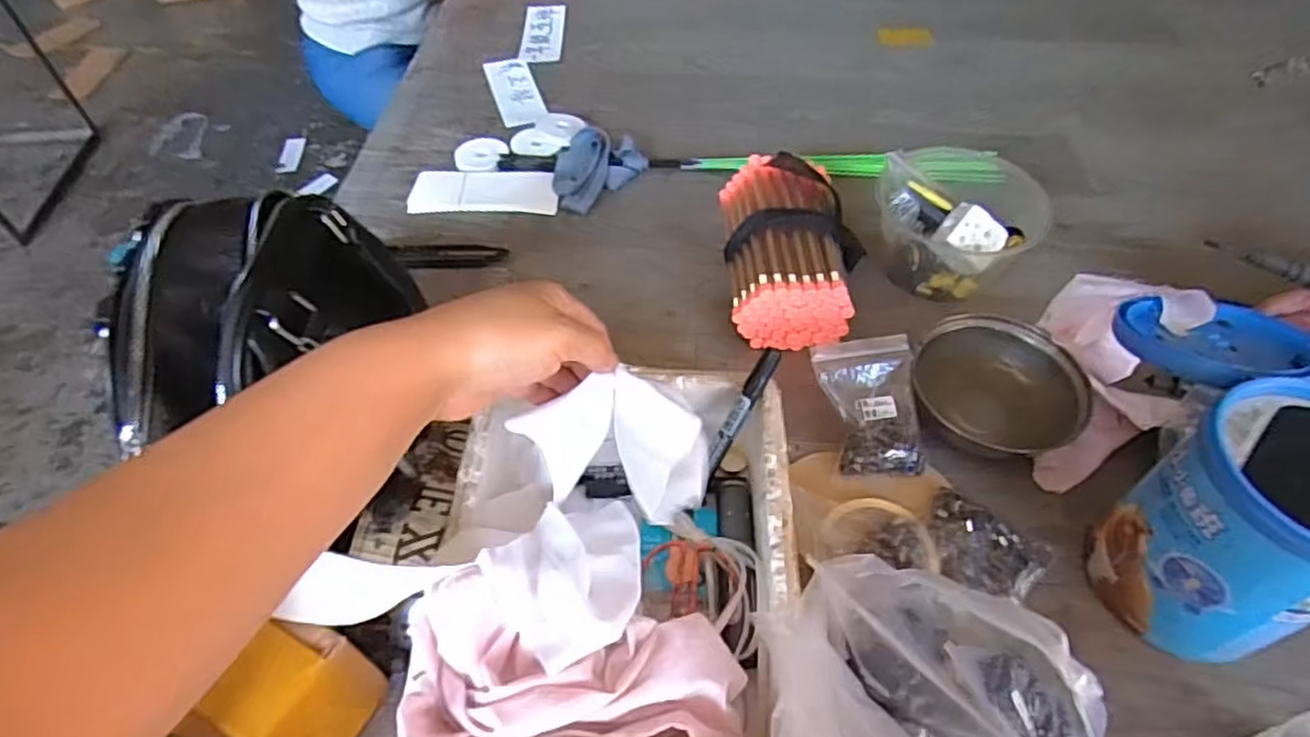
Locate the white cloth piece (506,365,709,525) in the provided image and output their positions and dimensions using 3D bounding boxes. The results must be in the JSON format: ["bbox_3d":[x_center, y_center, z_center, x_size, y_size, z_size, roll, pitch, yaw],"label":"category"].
[{"bbox_3d":[-0.023,0.051,0.407,0.107,0.115,0.034,13,53,11],"label":"white cloth piece"}]

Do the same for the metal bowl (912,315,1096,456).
[{"bbox_3d":[0.295,0.029,0.630,0.131,0.071,0.137,-1,52,1],"label":"metal bowl"}]

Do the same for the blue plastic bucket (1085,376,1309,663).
[{"bbox_3d":[0.399,0.109,0.476,0.125,0.173,0.119,-1,52,1],"label":"blue plastic bucket"}]

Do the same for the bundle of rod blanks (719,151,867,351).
[{"bbox_3d":[0.141,-0.120,0.725,0.136,0.082,0.214,0,52,1],"label":"bundle of rod blanks"}]

